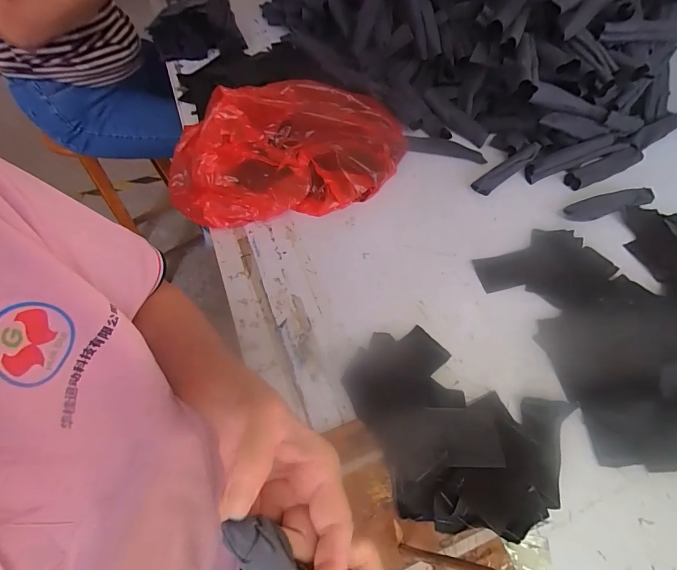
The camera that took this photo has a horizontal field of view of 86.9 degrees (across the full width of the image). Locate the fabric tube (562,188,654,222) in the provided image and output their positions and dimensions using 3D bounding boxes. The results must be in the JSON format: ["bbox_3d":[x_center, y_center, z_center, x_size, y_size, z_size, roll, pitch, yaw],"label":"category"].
[{"bbox_3d":[0.426,-0.127,0.564,0.139,0.029,0.030,-14,59,-10],"label":"fabric tube"}]

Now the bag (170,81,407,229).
[{"bbox_3d":[-0.068,-0.204,0.559,0.383,0.114,0.183,-8,58,-6],"label":"bag"}]

